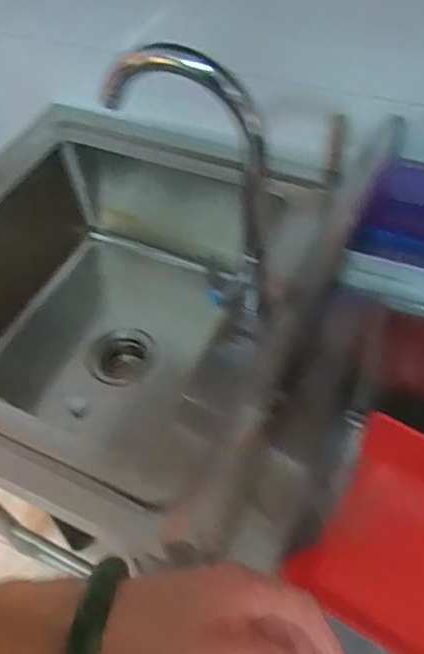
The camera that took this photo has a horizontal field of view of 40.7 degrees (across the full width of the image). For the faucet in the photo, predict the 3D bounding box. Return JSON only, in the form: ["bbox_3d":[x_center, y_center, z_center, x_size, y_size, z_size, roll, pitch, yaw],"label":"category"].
[{"bbox_3d":[-0.013,-0.132,0.629,0.133,0.327,0.122,-16,53,-8],"label":"faucet"}]

